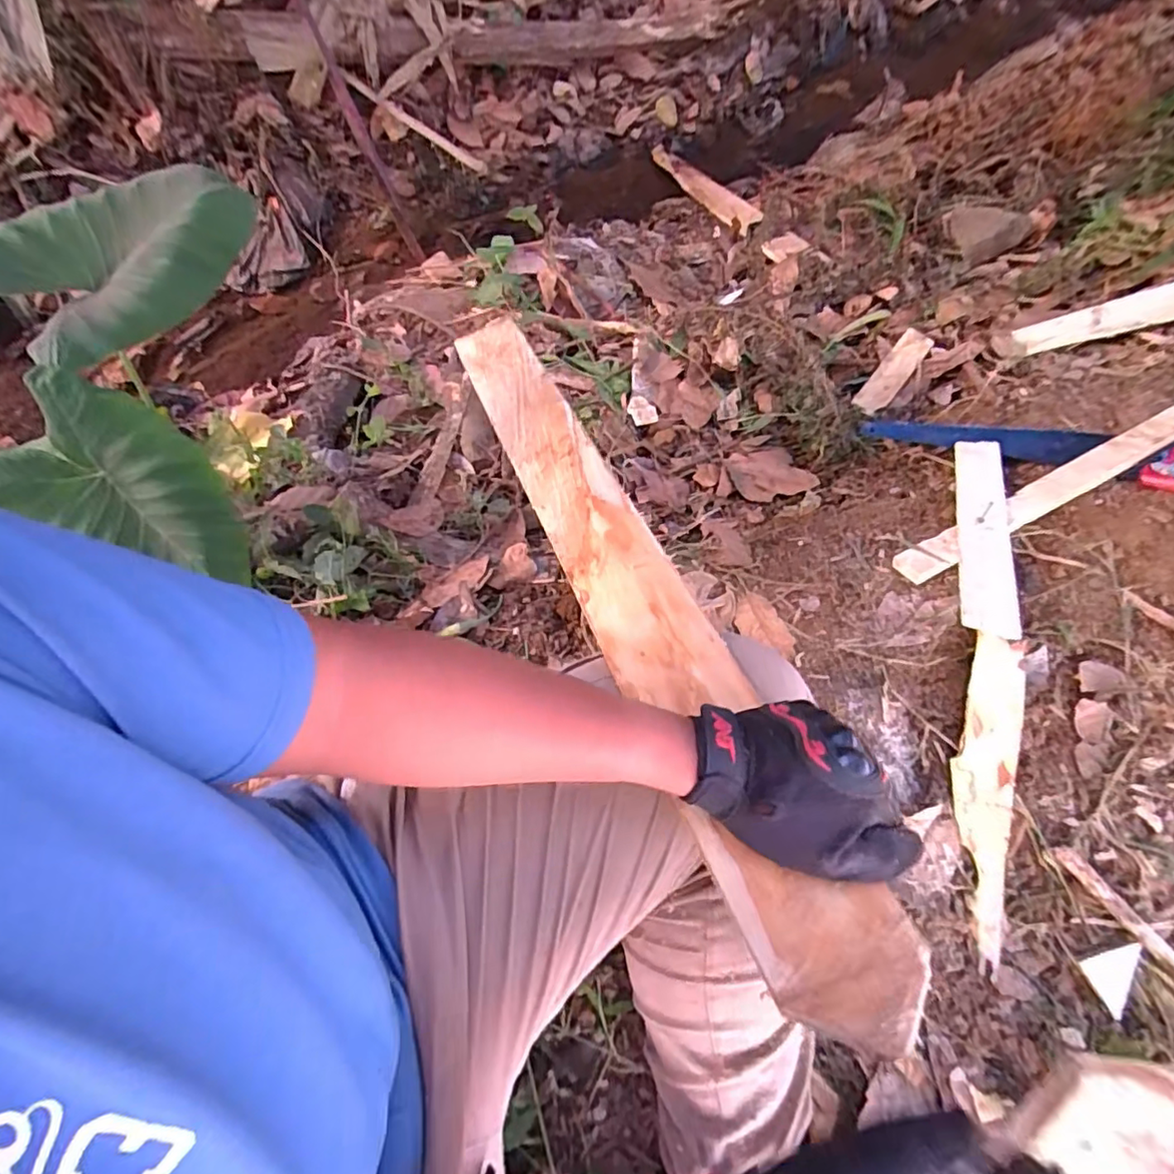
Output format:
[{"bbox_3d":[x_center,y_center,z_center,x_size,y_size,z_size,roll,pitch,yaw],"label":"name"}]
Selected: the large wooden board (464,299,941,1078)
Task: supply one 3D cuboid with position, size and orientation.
[{"bbox_3d":[0.005,-0.070,0.582,0.099,0.016,0.789,-19,48,-8],"label":"large wooden board"}]

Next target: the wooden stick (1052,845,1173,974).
[{"bbox_3d":[0.555,0.350,0.573,0.025,0.017,0.246,-41,81,-19],"label":"wooden stick"}]

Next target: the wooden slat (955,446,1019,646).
[{"bbox_3d":[0.461,-0.077,0.700,0.050,0.017,0.335,-3,40,32],"label":"wooden slat"}]

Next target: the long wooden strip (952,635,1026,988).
[{"bbox_3d":[0.407,0.206,0.613,0.057,0.012,0.318,16,72,10],"label":"long wooden strip"}]

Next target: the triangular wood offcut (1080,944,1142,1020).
[{"bbox_3d":[0.495,0.365,0.570,0.041,0.004,0.067,25,85,13],"label":"triangular wood offcut"}]

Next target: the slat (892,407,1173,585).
[{"bbox_3d":[0.600,-0.129,0.756,0.516,0.018,0.043,-26,62,-12],"label":"slat"}]

